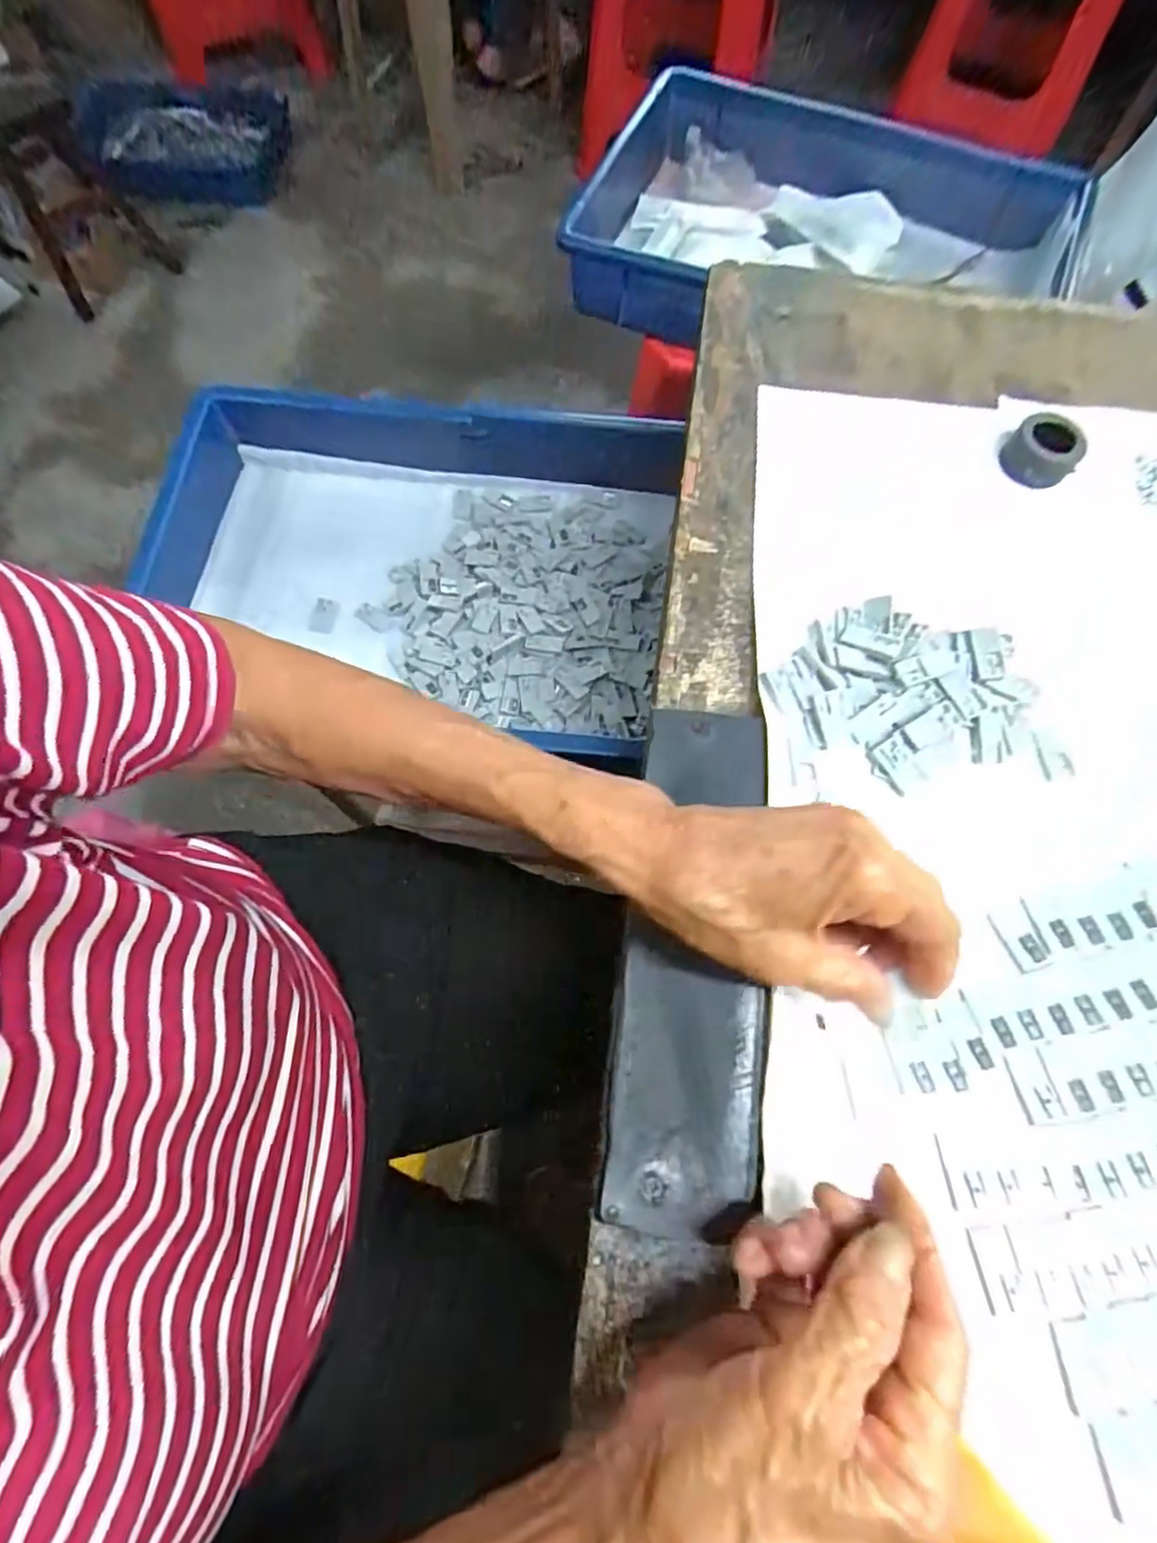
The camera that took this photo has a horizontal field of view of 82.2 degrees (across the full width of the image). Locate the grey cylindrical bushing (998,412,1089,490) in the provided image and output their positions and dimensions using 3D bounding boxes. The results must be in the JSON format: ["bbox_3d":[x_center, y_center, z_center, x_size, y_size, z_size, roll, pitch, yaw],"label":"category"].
[{"bbox_3d":[0.261,-0.179,0.376,0.037,0.023,0.034,0,69,0],"label":"grey cylindrical bushing"}]

